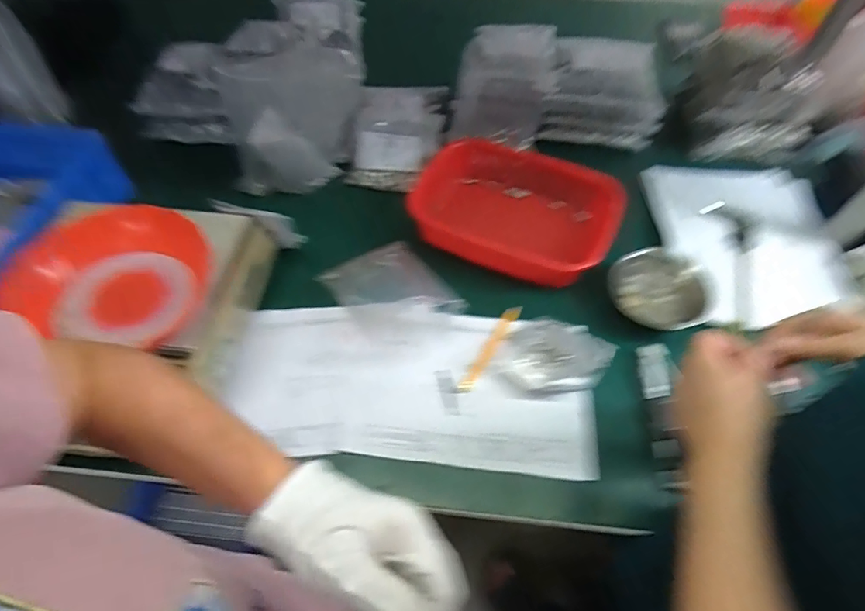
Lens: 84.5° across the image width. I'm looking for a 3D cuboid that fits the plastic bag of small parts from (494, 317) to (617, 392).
[{"bbox_3d":[0.164,0.059,0.615,0.150,0.029,0.101,-9,57,-4],"label":"plastic bag of small parts"}]

